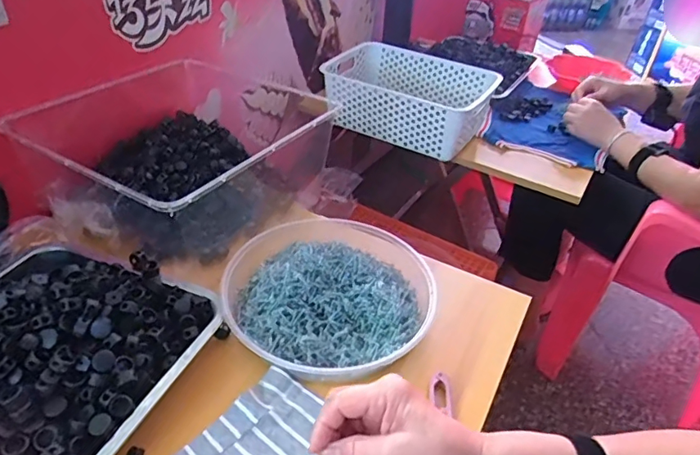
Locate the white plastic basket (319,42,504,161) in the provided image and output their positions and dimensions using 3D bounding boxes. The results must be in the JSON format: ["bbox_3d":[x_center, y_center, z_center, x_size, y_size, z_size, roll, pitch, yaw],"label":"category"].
[{"bbox_3d":[0.108,-0.261,1.009,0.324,0.110,0.209,22,41,21],"label":"white plastic basket"}]

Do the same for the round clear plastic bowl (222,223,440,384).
[{"bbox_3d":[-0.024,0.061,0.551,0.219,0.059,0.222,3,38,-2],"label":"round clear plastic bowl"}]

